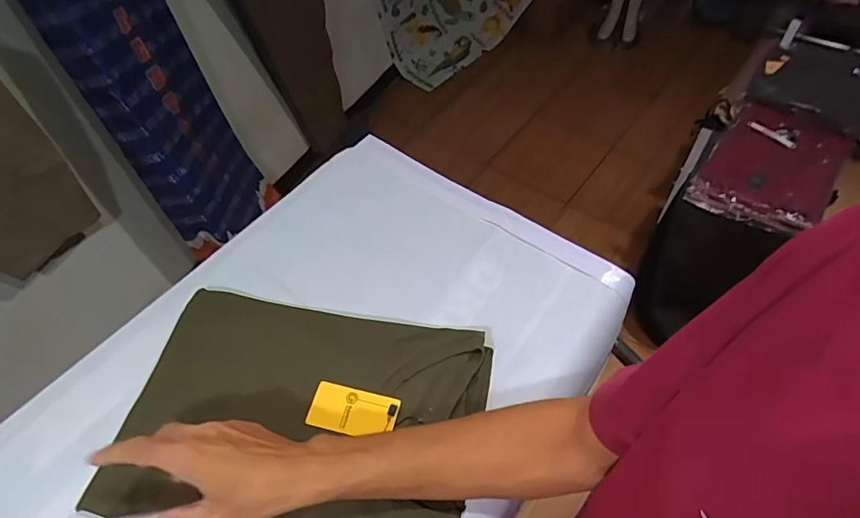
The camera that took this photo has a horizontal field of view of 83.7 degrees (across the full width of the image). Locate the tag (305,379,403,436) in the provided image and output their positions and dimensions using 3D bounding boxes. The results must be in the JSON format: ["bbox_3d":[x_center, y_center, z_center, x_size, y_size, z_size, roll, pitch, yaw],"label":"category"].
[{"bbox_3d":[-0.077,0.153,0.486,0.090,0.004,0.046,9,63,13],"label":"tag"}]

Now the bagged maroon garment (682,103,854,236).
[{"bbox_3d":[0.854,-0.229,1.204,0.271,0.052,0.320,33,79,20],"label":"bagged maroon garment"}]

